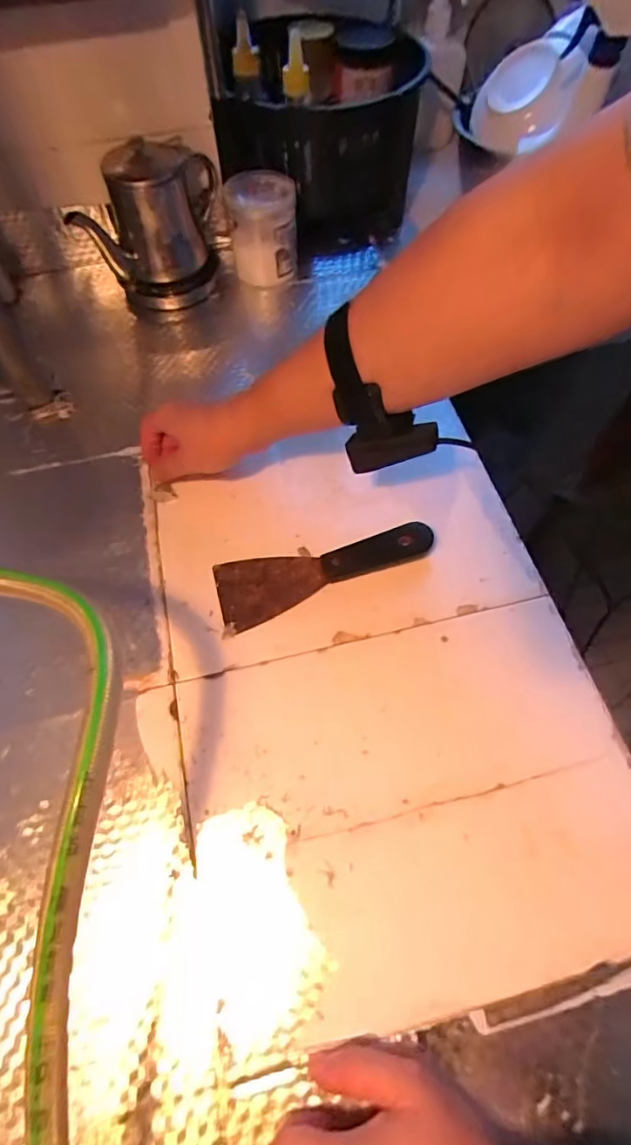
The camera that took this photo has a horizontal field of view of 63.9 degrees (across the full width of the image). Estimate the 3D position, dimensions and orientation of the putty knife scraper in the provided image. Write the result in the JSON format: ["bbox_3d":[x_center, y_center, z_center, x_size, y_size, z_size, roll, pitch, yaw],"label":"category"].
[{"bbox_3d":[0.009,-0.003,0.451,0.193,0.023,0.065,-13,63,-7],"label":"putty knife scraper"}]

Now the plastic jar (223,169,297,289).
[{"bbox_3d":[-0.066,-0.435,0.645,0.081,0.096,0.084,0,62,0],"label":"plastic jar"}]

